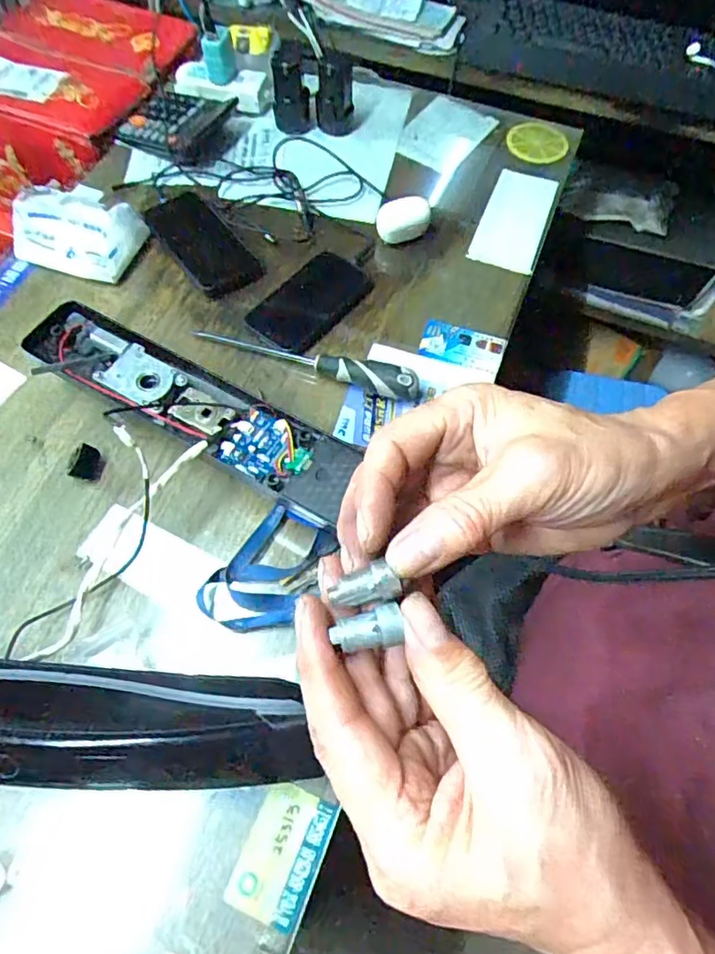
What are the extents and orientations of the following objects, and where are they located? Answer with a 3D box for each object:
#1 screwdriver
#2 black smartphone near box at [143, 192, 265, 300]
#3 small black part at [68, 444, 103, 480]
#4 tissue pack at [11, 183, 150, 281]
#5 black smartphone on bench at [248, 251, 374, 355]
[{"bbox_3d":[-0.055,-0.127,0.577,0.244,0.031,0.025,20,67,12],"label":"screwdriver"},{"bbox_3d":[-0.184,-0.275,0.650,0.074,0.020,0.153,-35,68,-13],"label":"black smartphone near box"},{"bbox_3d":[-0.261,-0.015,0.534,0.025,0.015,0.031,4,65,4],"label":"small black part"},{"bbox_3d":[-0.332,-0.291,0.647,0.151,0.055,0.088,18,67,11],"label":"tissue pack"},{"bbox_3d":[-0.052,-0.198,0.622,0.081,0.012,0.138,38,70,10],"label":"black smartphone on bench"}]

